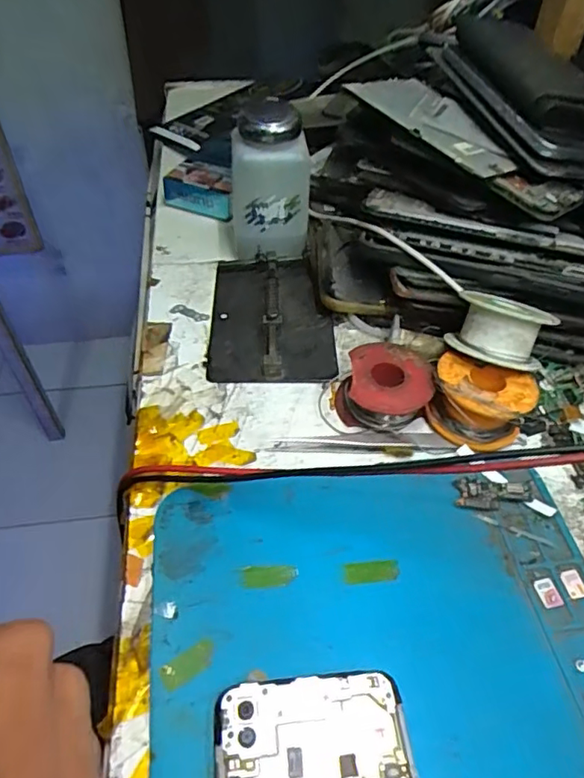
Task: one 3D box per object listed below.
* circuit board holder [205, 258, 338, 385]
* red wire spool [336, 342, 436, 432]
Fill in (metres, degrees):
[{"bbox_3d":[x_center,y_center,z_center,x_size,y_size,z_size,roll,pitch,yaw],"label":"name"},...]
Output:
[{"bbox_3d":[-0.013,-0.050,0.368,0.077,0.013,0.114,0,48,-3],"label":"circuit board holder"},{"bbox_3d":[0.052,-0.001,0.315,0.049,0.028,0.047,2,48,-2],"label":"red wire spool"}]

